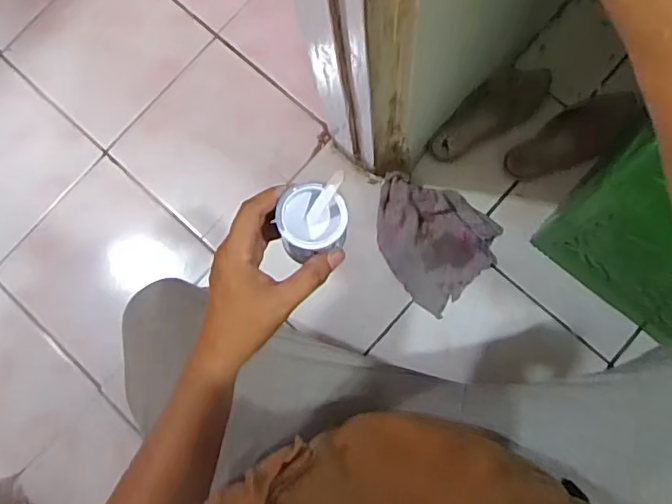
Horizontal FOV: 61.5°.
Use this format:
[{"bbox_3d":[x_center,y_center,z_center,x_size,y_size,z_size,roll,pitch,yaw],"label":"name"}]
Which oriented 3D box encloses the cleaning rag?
[{"bbox_3d":[0.157,-0.032,0.939,0.180,0.045,0.218,-41,80,-3],"label":"cleaning rag"}]

